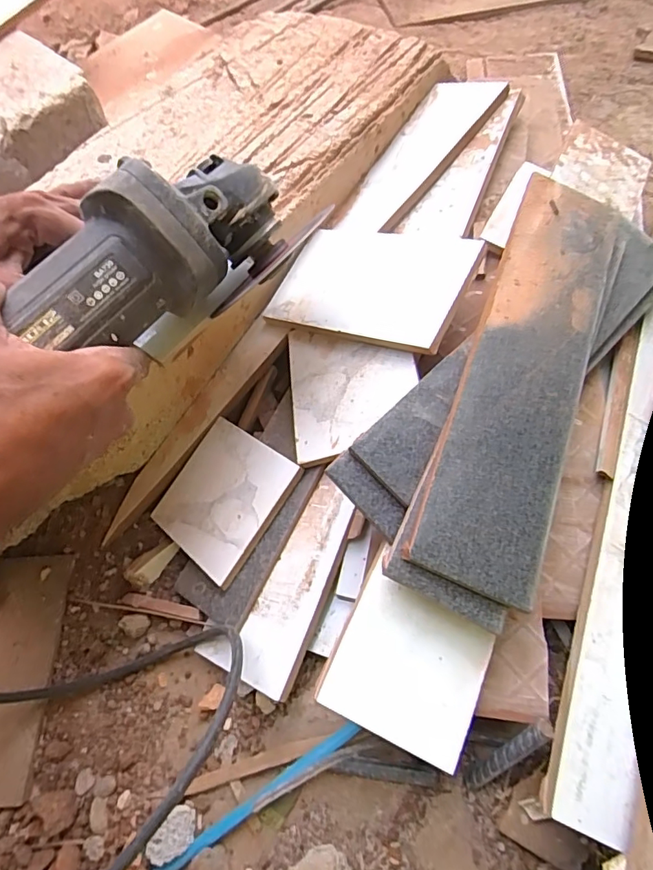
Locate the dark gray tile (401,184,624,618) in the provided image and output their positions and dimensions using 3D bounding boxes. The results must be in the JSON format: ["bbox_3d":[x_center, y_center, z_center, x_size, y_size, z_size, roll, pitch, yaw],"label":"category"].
[{"bbox_3d":[0.123,-0.047,0.307,0.068,0.016,0.287,20,68,12],"label":"dark gray tile"}]

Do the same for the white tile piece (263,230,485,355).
[{"bbox_3d":[0.034,-0.112,0.369,0.144,0.012,0.099,18,71,33],"label":"white tile piece"}]

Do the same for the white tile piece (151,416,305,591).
[{"bbox_3d":[-0.073,0.043,0.356,0.089,0.007,0.091,30,83,34],"label":"white tile piece"}]

